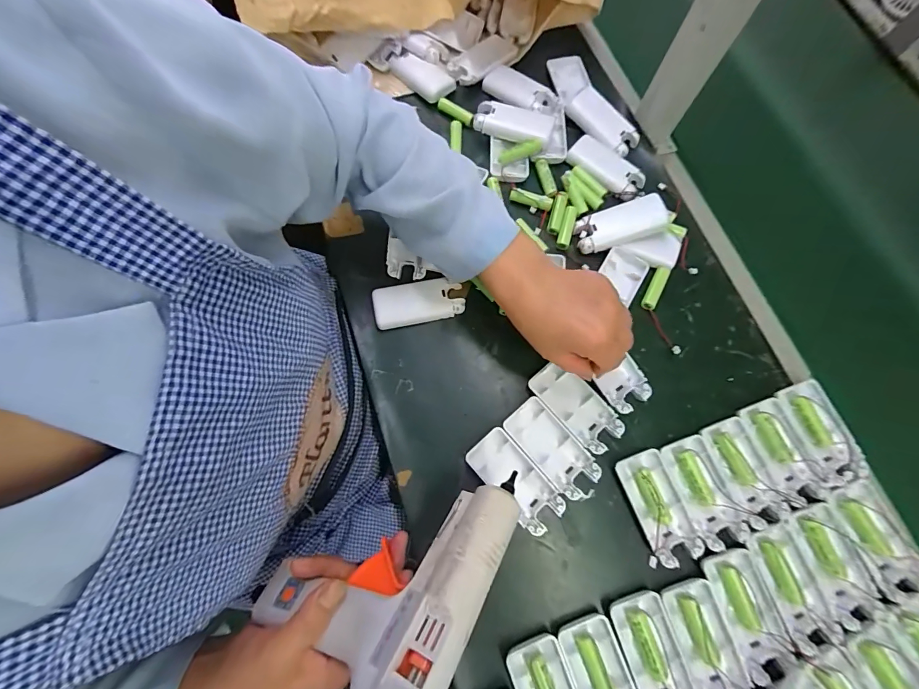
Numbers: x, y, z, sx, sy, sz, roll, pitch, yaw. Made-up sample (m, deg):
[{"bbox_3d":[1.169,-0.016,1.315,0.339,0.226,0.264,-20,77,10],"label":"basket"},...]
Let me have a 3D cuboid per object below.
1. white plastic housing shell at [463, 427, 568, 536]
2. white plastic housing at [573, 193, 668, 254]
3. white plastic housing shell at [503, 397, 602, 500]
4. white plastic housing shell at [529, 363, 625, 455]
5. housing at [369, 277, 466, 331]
[{"bbox_3d":[0.051,0.126,0.360,0.045,0.014,0.094,-40,77,-10],"label":"white plastic housing shell"},{"bbox_3d":[0.180,-0.134,0.429,0.094,0.019,0.046,-13,73,-3],"label":"white plastic housing"},{"bbox_3d":[0.088,0.098,0.369,0.046,0.011,0.093,-39,76,-10],"label":"white plastic housing shell"},{"bbox_3d":[0.114,0.061,0.383,0.047,0.011,0.094,-39,76,-10],"label":"white plastic housing shell"},{"bbox_3d":[-0.044,-0.044,0.413,0.093,0.015,0.043,-12,73,-3],"label":"housing"}]

